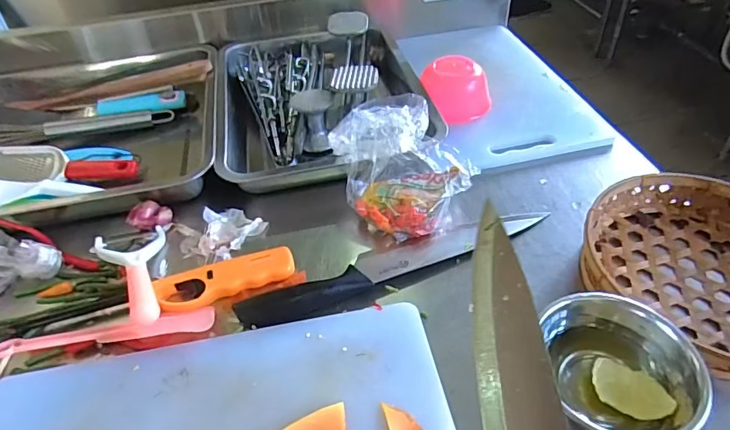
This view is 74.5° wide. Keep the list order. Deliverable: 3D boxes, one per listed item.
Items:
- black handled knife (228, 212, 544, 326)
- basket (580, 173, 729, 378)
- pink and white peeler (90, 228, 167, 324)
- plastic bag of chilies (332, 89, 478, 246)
[{"bbox_3d":[0.034,0.044,0.458,0.309,0.014,0.034,-20,46,-15],"label":"black handled knife"},{"bbox_3d":[0.293,0.044,0.411,0.187,0.045,0.199,-3,44,3],"label":"basket"},{"bbox_3d":[-0.213,0.053,0.449,0.063,0.023,0.143,-24,35,-19],"label":"pink and white peeler"},{"bbox_3d":[0.036,-0.057,0.504,0.116,0.085,0.145,-23,47,-18],"label":"plastic bag of chilies"}]

